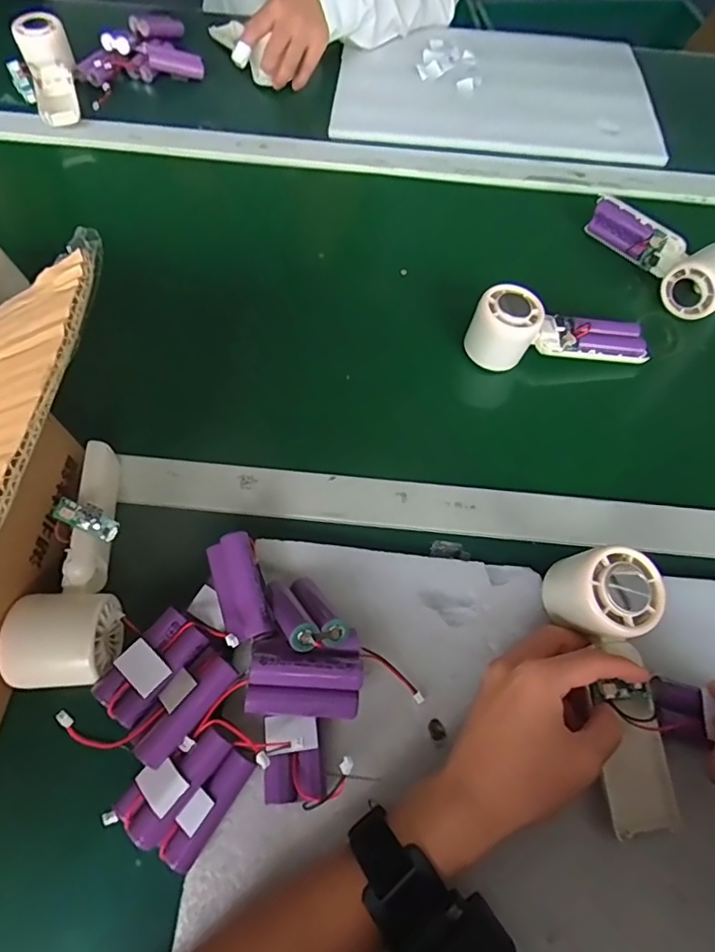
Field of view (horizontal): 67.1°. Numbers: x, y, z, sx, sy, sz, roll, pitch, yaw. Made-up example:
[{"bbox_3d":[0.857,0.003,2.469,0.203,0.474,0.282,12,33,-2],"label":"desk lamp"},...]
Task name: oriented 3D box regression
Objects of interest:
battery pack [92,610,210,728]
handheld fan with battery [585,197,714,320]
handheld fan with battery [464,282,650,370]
[{"bbox_3d":[-0.127,0.116,0.332,0.034,0.015,0.065,36,65,16],"label":"battery pack"},{"bbox_3d":[0.310,-0.230,0.546,0.051,0.052,0.163,-27,65,-16],"label":"handheld fan with battery"},{"bbox_3d":[0.183,-0.134,0.485,0.160,0.054,0.046,-1,61,-3],"label":"handheld fan with battery"}]

